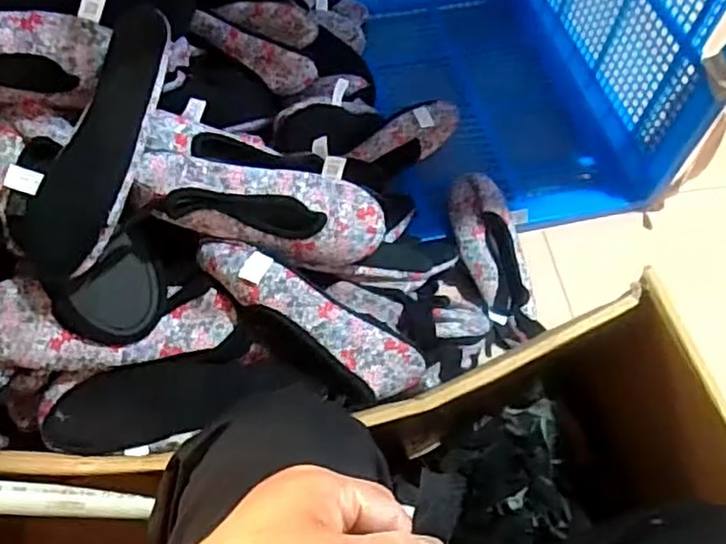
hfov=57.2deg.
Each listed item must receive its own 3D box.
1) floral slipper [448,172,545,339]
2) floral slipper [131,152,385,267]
[{"bbox_3d":[0.180,-0.025,0.918,0.087,0.071,0.243,-6,61,-7],"label":"floral slipper"},{"bbox_3d":[-0.094,-0.058,0.655,0.251,0.072,0.065,11,57,-27],"label":"floral slipper"}]

